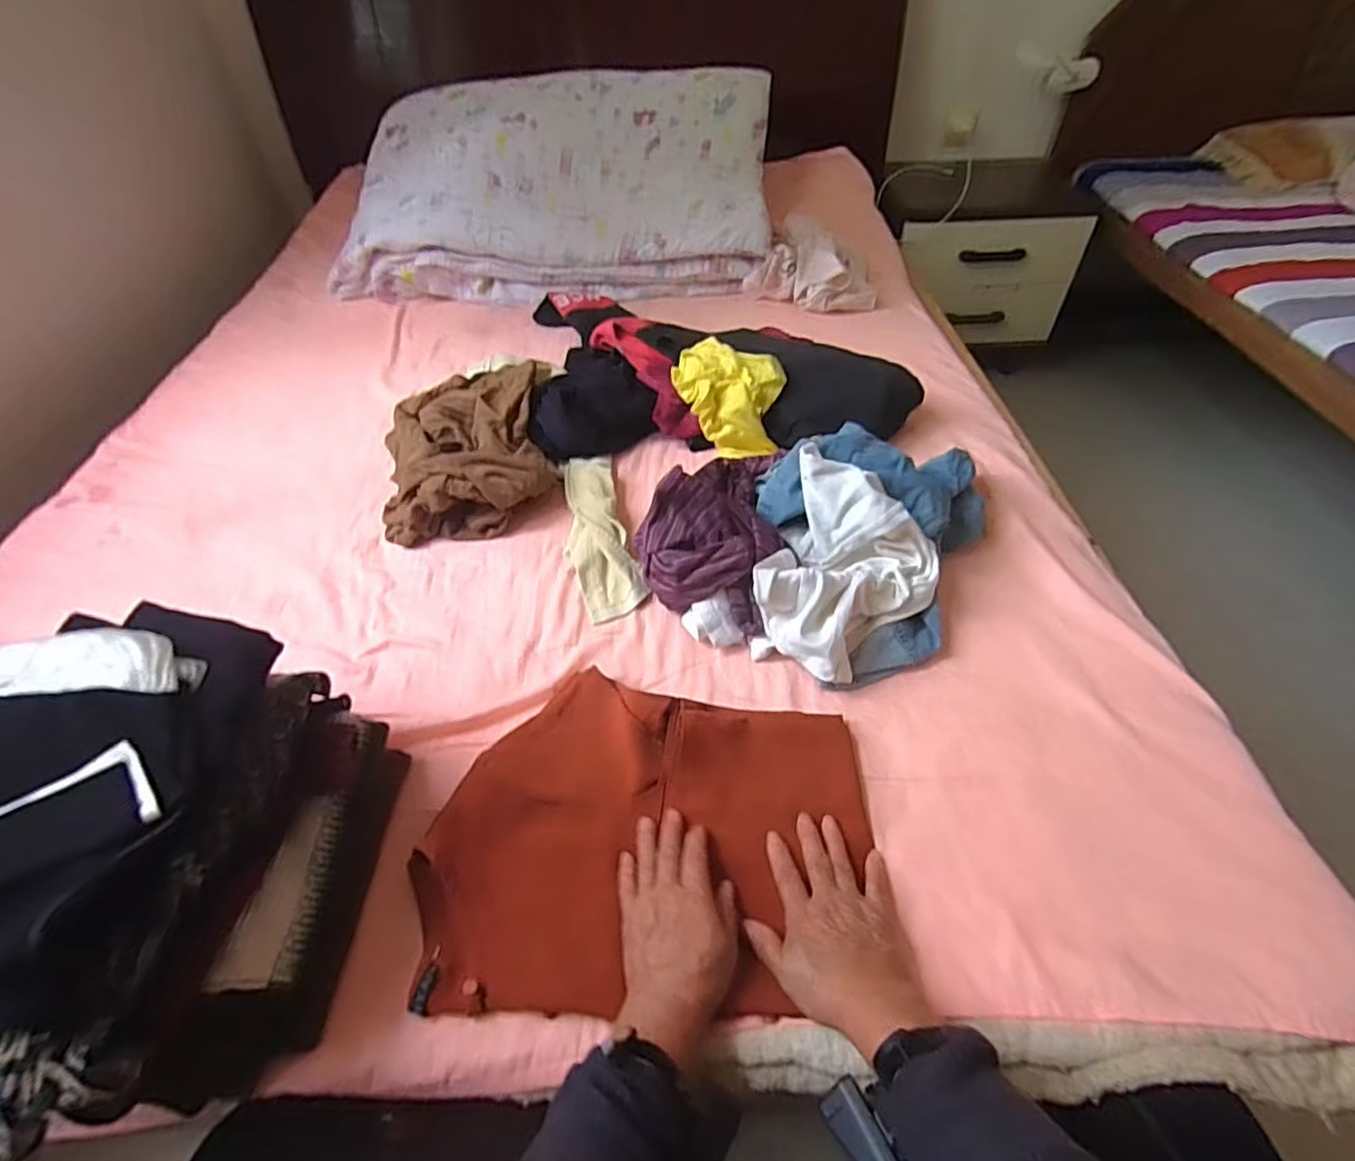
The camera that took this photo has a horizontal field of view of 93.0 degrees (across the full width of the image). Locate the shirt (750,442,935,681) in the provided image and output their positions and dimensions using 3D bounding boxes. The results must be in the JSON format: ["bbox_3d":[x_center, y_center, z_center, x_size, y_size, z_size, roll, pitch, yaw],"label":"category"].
[{"bbox_3d":[0.180,-0.007,0.681,0.177,0.118,0.214,18,50,17],"label":"shirt"}]

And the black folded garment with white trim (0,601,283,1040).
[{"bbox_3d":[-0.408,0.130,0.414,0.210,0.046,0.285,-4,47,-2],"label":"black folded garment with white trim"}]

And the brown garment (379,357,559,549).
[{"bbox_3d":[-0.290,-0.182,0.896,0.226,0.090,0.296,-8,48,-6],"label":"brown garment"}]

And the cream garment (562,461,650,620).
[{"bbox_3d":[-0.103,-0.071,0.819,0.077,0.030,0.280,-11,48,-9],"label":"cream garment"}]

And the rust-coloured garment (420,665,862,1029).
[{"bbox_3d":[-0.028,0.225,0.559,0.348,0.030,0.304,11,49,12],"label":"rust-coloured garment"}]

